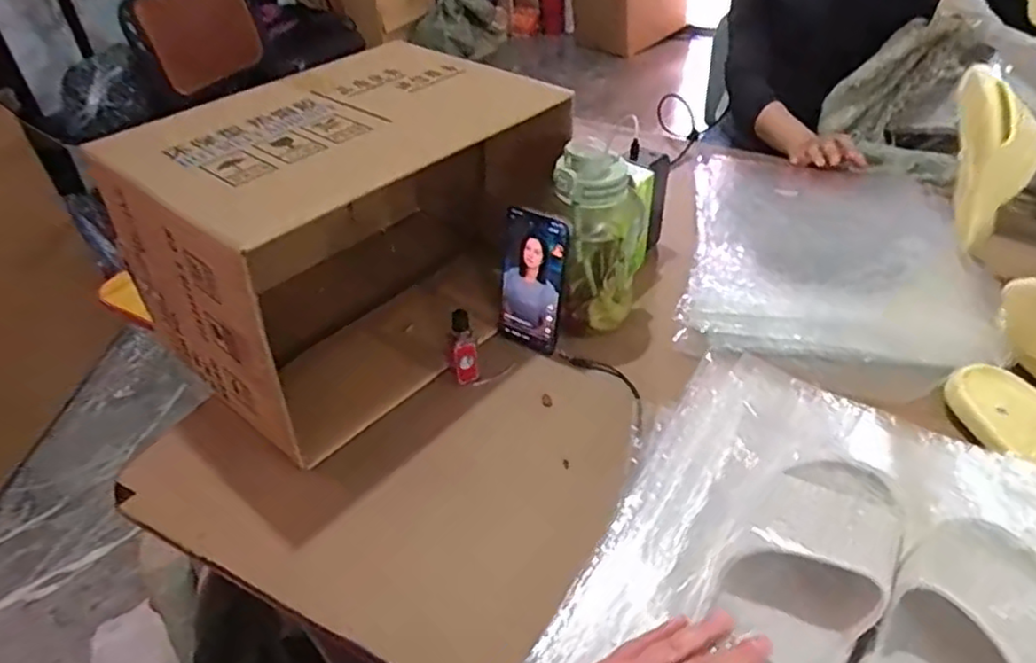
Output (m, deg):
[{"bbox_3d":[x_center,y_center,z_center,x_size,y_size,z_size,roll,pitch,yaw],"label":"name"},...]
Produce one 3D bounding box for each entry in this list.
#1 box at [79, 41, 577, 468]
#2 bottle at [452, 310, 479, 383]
[{"bbox_3d":[-0.184,-0.117,0.755,0.295,0.266,0.404,29,50,34],"label":"box"},{"bbox_3d":[-0.055,0.021,0.701,0.024,0.088,0.025,-7,40,-3],"label":"bottle"}]

